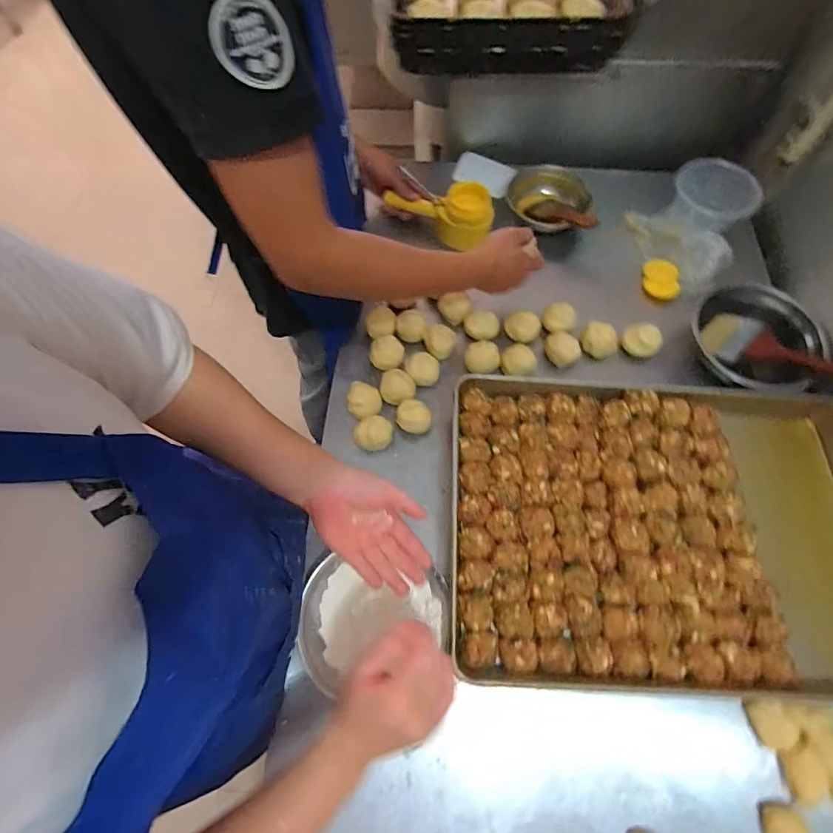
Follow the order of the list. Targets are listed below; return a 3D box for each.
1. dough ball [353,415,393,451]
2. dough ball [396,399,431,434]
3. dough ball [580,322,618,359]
[{"bbox_3d":[-0.066,0.029,0.655,0.059,0.041,0.052,-2,67,-1],"label":"dough ball"},{"bbox_3d":[-0.004,0.002,0.667,0.056,0.047,0.053,2,67,1],"label":"dough ball"},{"bbox_3d":[0.309,-0.128,0.715,0.063,0.043,0.046,29,70,12],"label":"dough ball"}]

